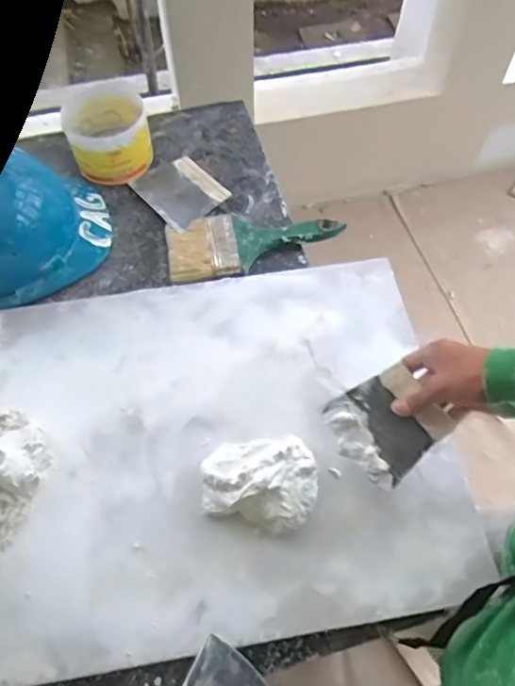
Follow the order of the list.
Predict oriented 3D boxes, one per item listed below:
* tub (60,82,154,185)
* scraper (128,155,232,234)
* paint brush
[{"bbox_3d":[-0.215,-0.304,0.787,0.107,0.072,0.137,-19,62,-8],"label":"tub"},{"bbox_3d":[-0.111,-0.219,0.781,0.101,0.019,0.135,-39,67,-18],"label":"scraper"},{"bbox_3d":[-0.005,-0.140,0.731,0.231,0.020,0.096,-12,61,-5],"label":"paint brush"}]

